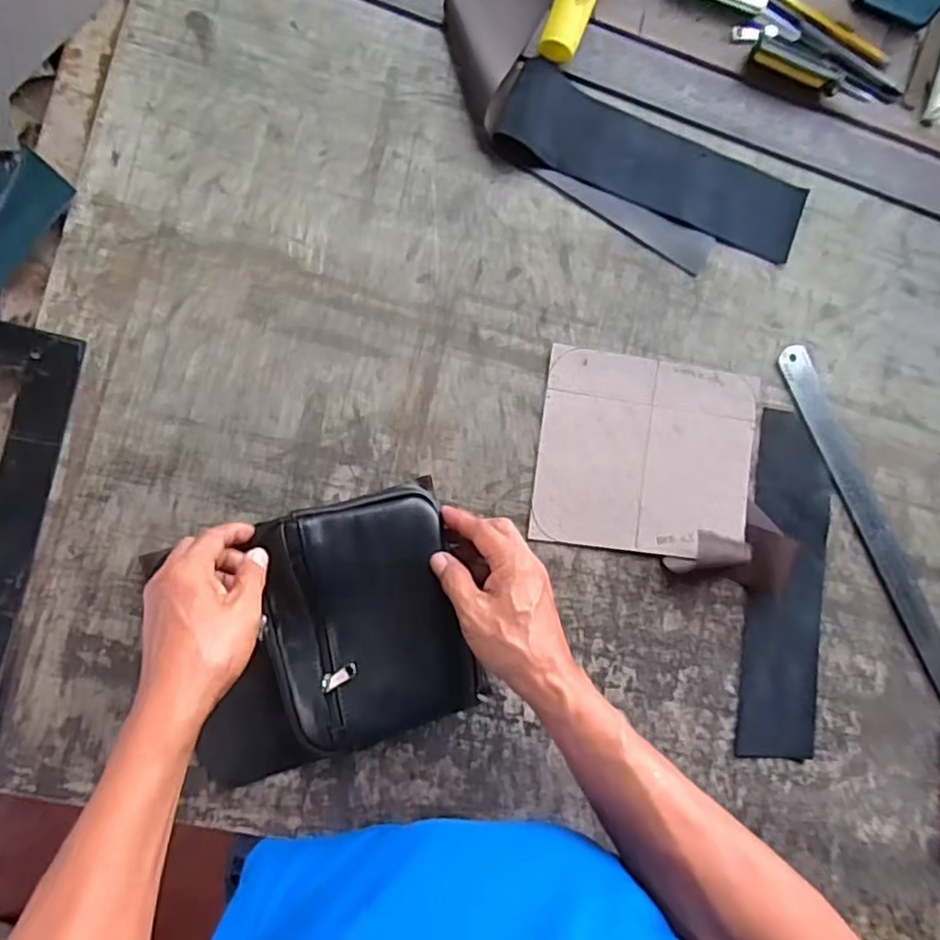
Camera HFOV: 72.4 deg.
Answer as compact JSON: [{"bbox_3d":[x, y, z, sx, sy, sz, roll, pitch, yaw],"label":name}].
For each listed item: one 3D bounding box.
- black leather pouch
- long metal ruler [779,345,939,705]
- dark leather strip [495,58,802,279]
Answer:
[{"bbox_3d":[-0.081,0.115,0.494,0.141,0.030,0.183,-12,92,-9],"label":"black leather pouch"},{"bbox_3d":[0.426,0.176,0.583,0.033,0.008,0.625,-28,94,-5],"label":"long metal ruler"},{"bbox_3d":[0.154,-0.244,0.541,0.269,0.012,0.102,20,87,-8],"label":"dark leather strip"}]

